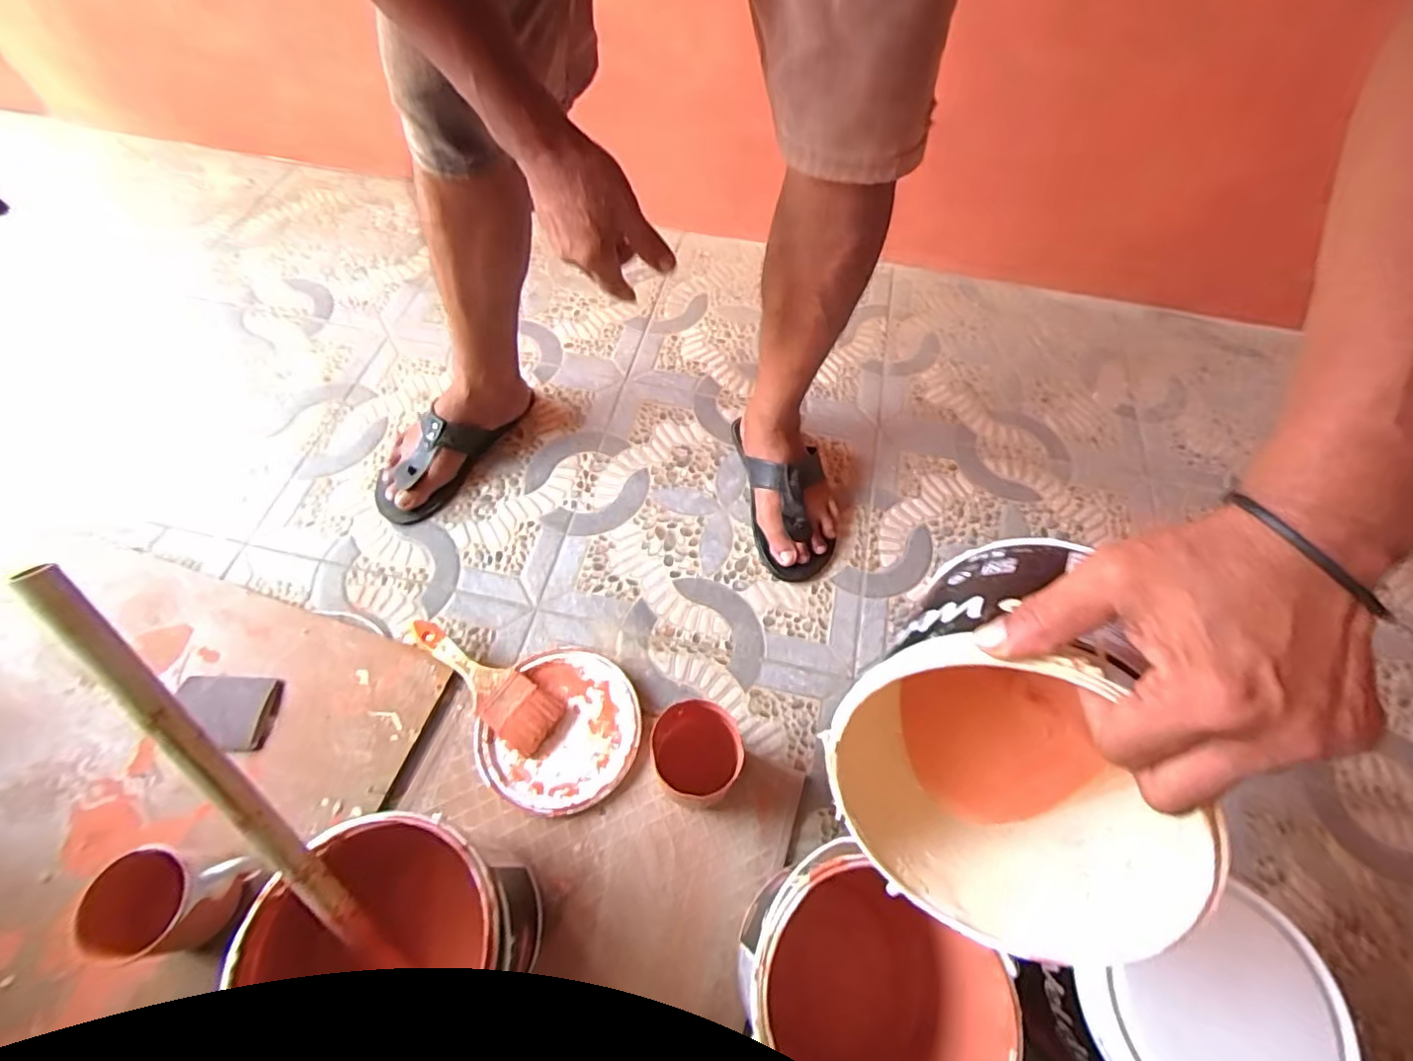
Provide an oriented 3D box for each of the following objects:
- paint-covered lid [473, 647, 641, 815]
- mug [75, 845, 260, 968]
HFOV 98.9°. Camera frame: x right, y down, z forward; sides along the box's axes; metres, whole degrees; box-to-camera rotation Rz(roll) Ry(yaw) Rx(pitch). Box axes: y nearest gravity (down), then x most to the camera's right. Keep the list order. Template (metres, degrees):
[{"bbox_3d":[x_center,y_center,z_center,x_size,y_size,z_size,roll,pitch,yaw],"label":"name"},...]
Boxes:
[{"bbox_3d":[-0.158,0.222,0.679,0.161,0.018,0.173,1,59,-2],"label":"paint-covered lid"},{"bbox_3d":[-0.481,0.339,0.550,0.097,0.099,0.082,6,59,1],"label":"mug"}]

